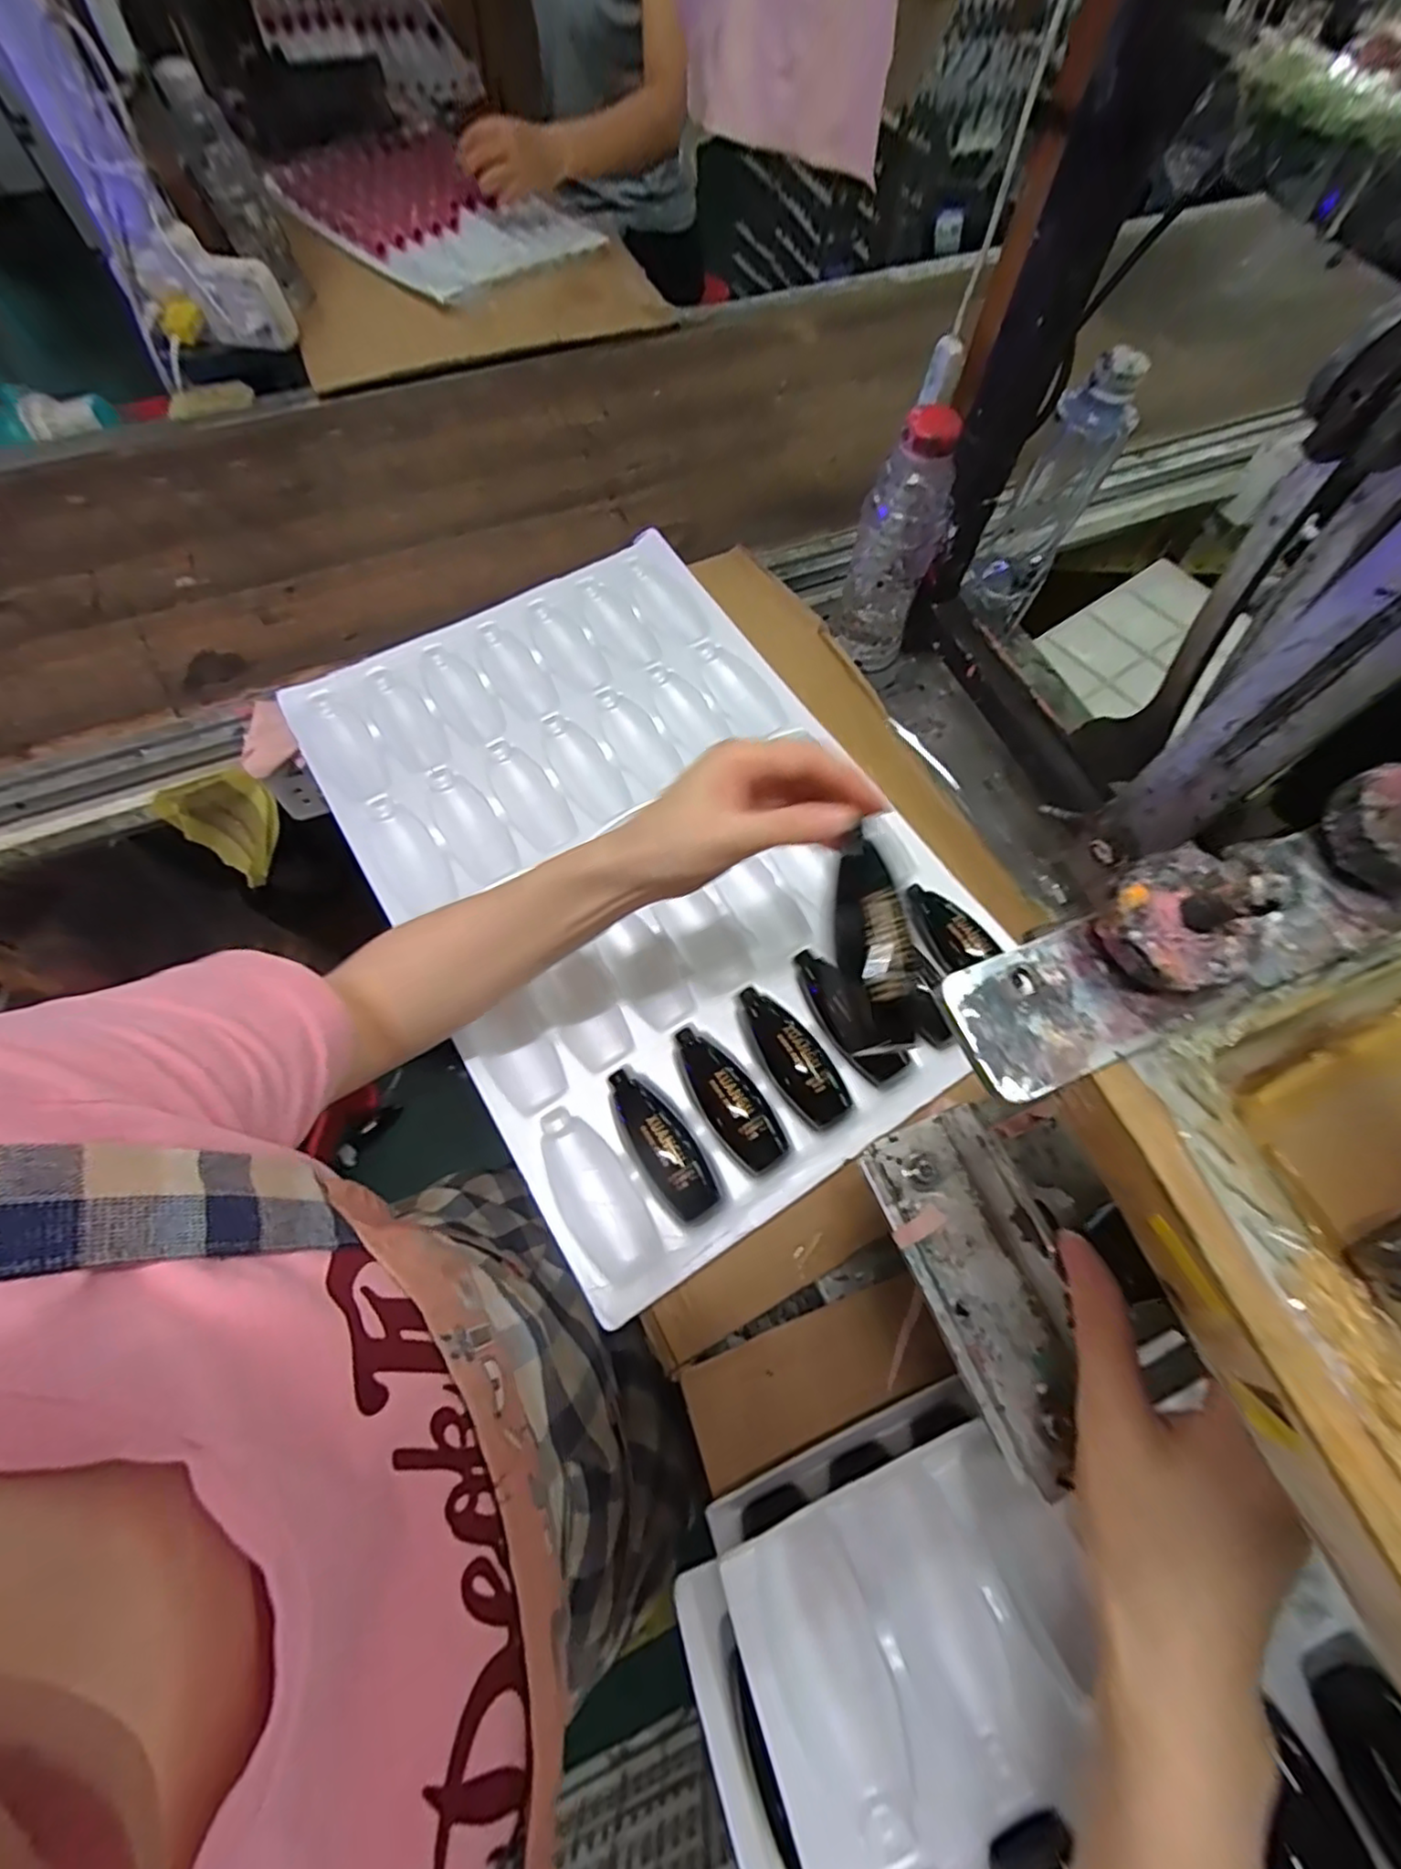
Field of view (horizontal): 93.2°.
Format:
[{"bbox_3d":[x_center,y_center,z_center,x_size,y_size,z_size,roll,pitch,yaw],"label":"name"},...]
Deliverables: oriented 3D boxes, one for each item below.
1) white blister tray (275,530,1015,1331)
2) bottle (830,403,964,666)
[{"bbox_3d":[-0.049,-0.073,0.510,0.367,0.041,0.545,-30,72,-13],"label":"white blister tray"},{"bbox_3d":[0.161,-0.314,0.543,0.061,0.185,0.056,33,71,11],"label":"bottle"}]

